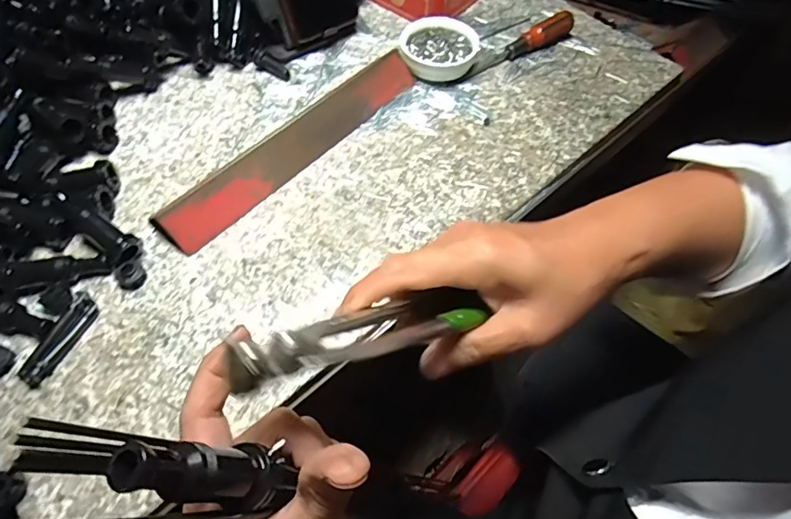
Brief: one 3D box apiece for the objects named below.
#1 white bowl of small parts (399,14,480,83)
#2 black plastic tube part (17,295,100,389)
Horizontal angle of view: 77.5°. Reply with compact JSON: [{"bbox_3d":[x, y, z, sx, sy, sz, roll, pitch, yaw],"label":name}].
[{"bbox_3d":[0.040,-0.199,0.468,0.070,0.029,0.066,1,57,-2],"label":"white bowl of small parts"},{"bbox_3d":[-0.216,0.052,0.317,0.016,0.008,0.060,19,58,10],"label":"black plastic tube part"}]

